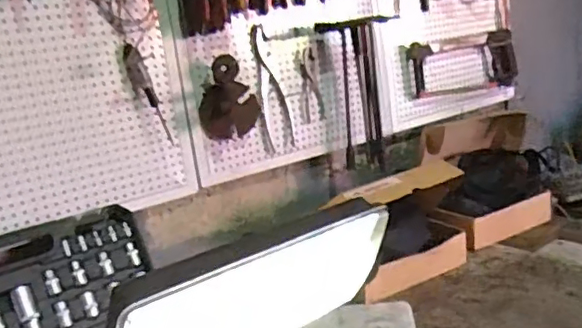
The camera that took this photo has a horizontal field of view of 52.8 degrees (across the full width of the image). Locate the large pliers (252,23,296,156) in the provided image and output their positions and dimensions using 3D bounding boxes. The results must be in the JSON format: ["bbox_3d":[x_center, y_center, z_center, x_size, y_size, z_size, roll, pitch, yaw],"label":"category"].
[{"bbox_3d":[-0.046,-0.147,1.167,0.012,0.248,0.080,2,21,44],"label":"large pliers"}]

